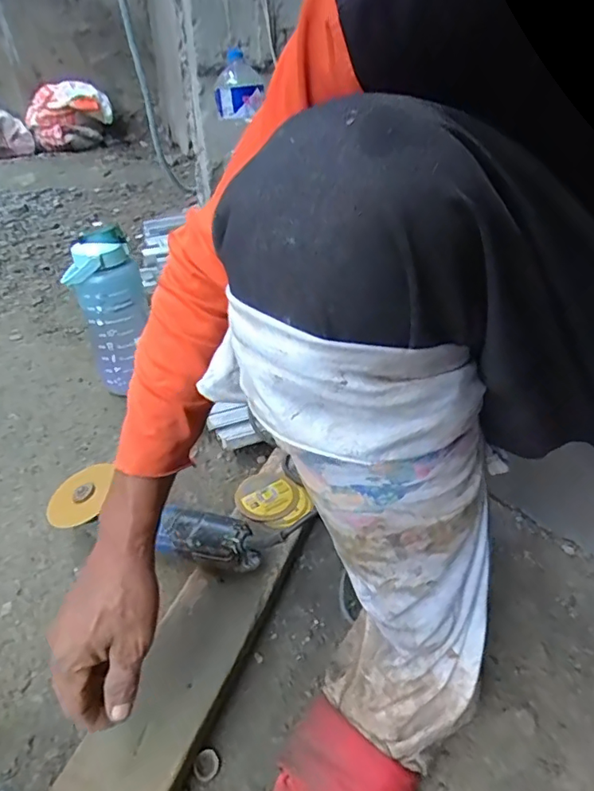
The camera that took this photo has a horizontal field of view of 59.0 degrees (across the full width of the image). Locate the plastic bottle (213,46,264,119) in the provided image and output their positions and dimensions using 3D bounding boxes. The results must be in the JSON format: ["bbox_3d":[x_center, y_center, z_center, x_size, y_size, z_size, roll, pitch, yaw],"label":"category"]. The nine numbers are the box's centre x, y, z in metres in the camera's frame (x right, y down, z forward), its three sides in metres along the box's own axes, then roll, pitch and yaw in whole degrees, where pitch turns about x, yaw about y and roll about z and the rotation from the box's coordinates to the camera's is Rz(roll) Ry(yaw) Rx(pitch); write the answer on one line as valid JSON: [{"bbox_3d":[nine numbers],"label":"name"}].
[{"bbox_3d":[-0.121,-0.636,1.075,0.095,0.110,0.068,-3,36,-2],"label":"plastic bottle"}]

